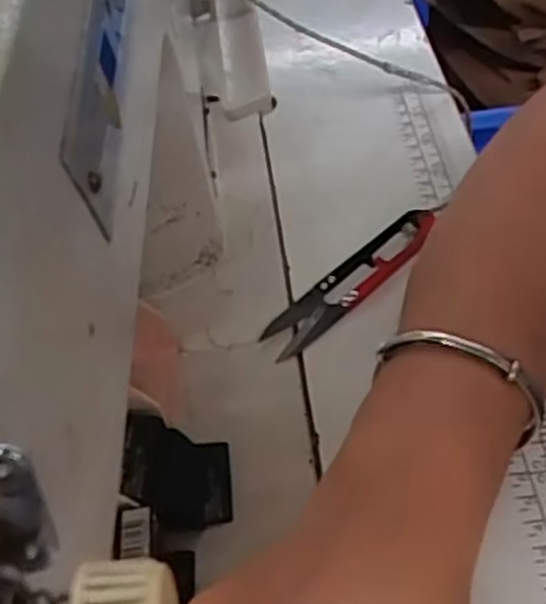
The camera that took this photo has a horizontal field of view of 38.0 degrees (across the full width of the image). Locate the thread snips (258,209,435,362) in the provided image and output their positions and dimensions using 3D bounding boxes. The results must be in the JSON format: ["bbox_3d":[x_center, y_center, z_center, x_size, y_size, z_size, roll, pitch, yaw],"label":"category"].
[{"bbox_3d":[0.038,-0.011,0.374,0.101,0.015,0.022,-36,56,-23],"label":"thread snips"}]

